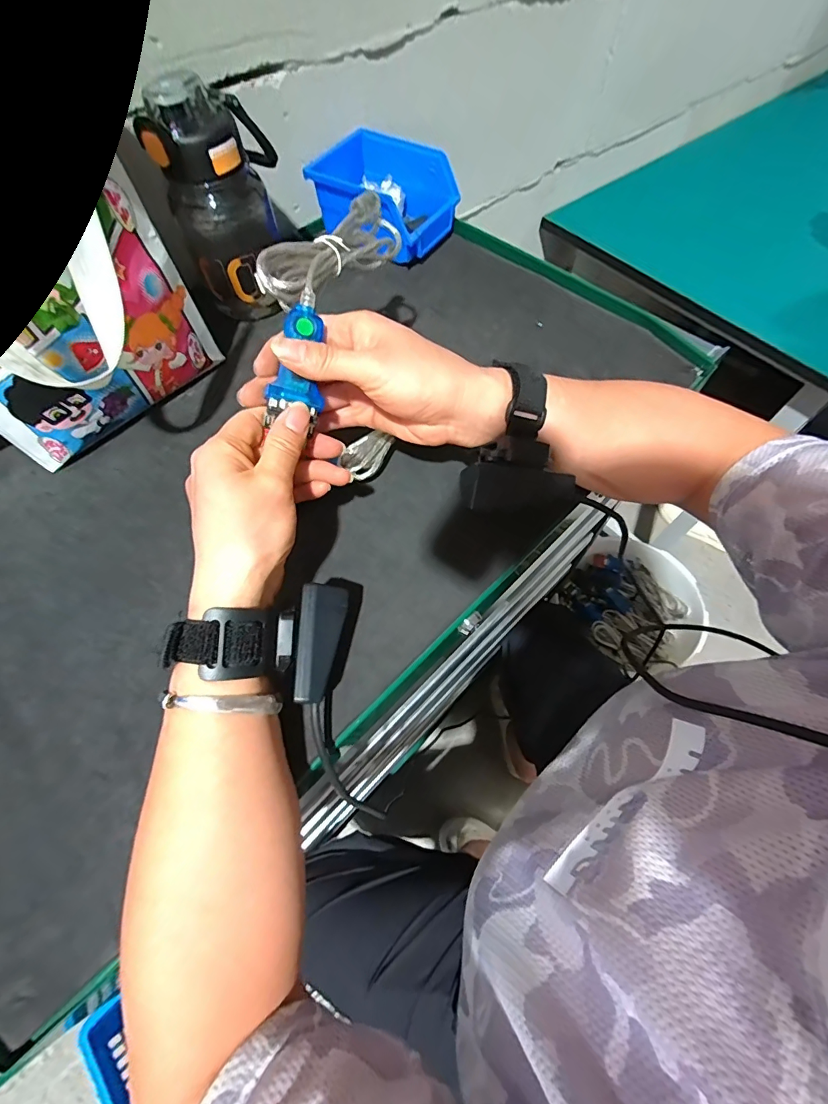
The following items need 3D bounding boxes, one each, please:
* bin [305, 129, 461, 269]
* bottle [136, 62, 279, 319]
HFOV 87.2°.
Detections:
[{"bbox_3d":[-0.033,-0.402,0.500,0.142,0.072,0.103,27,67,15],"label":"bin"},{"bbox_3d":[-0.174,-0.322,0.409,0.073,0.166,0.098,7,64,6],"label":"bottle"}]

